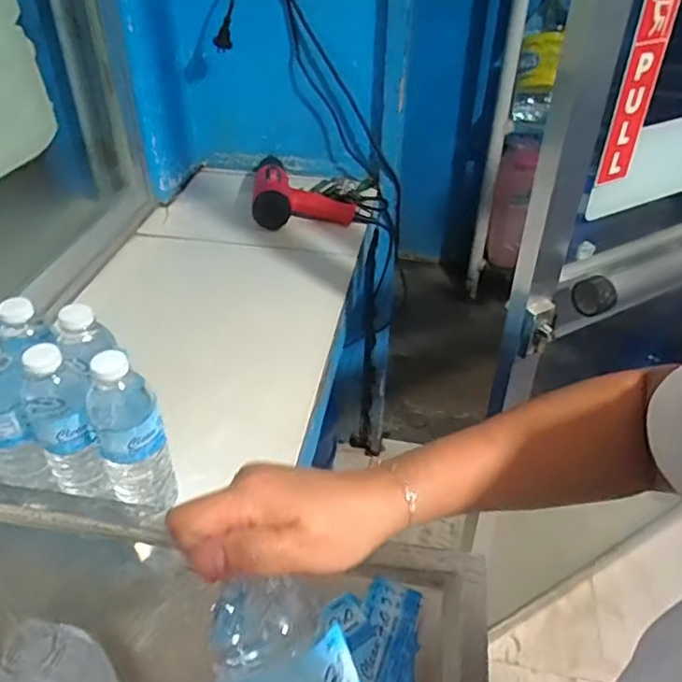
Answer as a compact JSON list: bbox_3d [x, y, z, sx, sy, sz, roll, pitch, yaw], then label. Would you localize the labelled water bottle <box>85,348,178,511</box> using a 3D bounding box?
[{"bbox_3d":[-0.199,0.089,0.571,0.060,0.164,0.053,-16,42,-20],"label":"labelled water bottle"}]

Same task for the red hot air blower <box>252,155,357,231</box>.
[{"bbox_3d":[-0.068,-0.269,1.127,0.185,0.087,0.158,-3,39,-5],"label":"red hot air blower"}]

